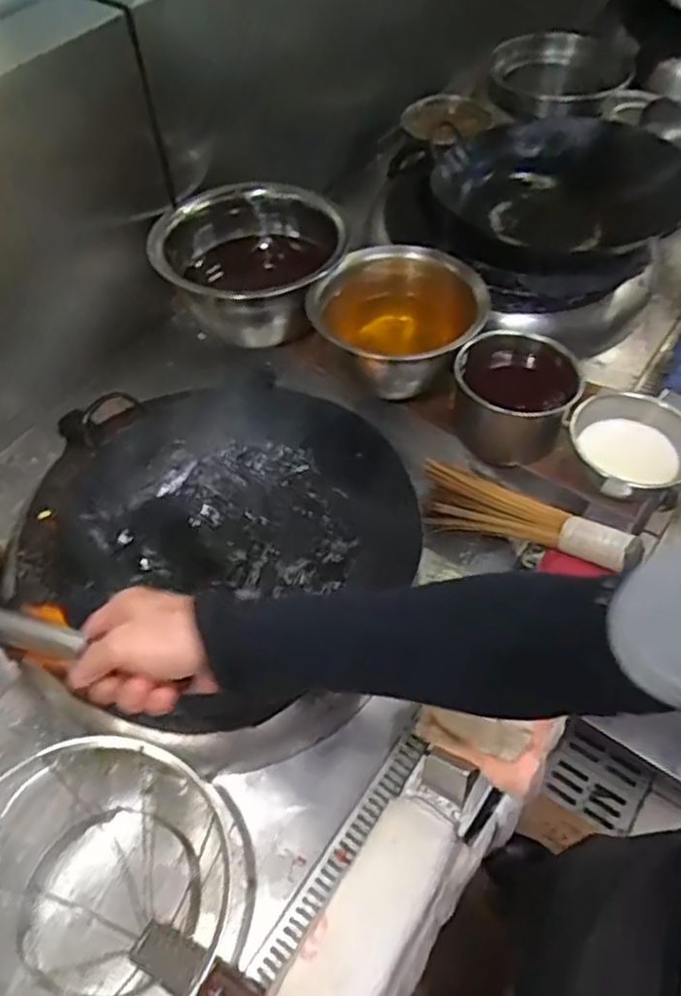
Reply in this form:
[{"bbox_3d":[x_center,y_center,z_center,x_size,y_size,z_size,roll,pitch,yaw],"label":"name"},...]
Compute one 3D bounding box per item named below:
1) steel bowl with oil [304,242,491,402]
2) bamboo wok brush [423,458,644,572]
[{"bbox_3d":[0.084,-0.264,1.073,0.249,0.155,0.243,-2,54,2],"label":"steel bowl with oil"},{"bbox_3d":[0.243,0.021,0.912,0.300,0.065,0.090,20,57,34],"label":"bamboo wok brush"}]

